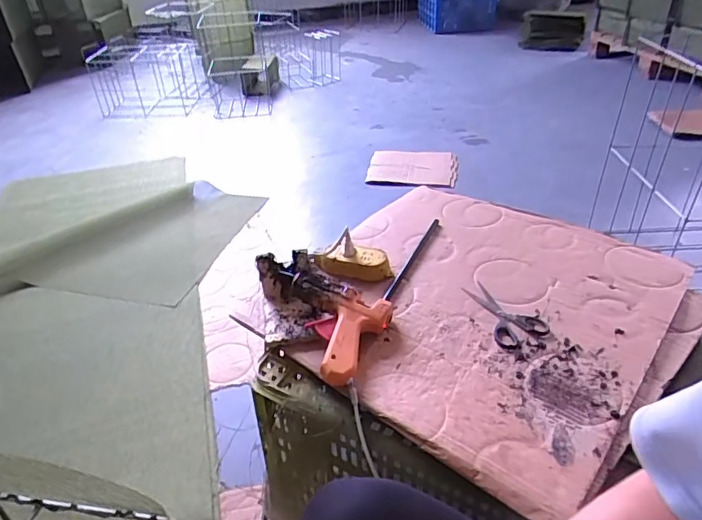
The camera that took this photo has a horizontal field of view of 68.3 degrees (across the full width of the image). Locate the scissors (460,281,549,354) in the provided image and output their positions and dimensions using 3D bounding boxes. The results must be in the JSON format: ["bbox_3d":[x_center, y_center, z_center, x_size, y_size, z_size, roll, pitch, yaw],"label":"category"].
[{"bbox_3d":[0.234,0.077,0.794,0.085,0.015,0.153,-12,37,-12],"label":"scissors"}]

